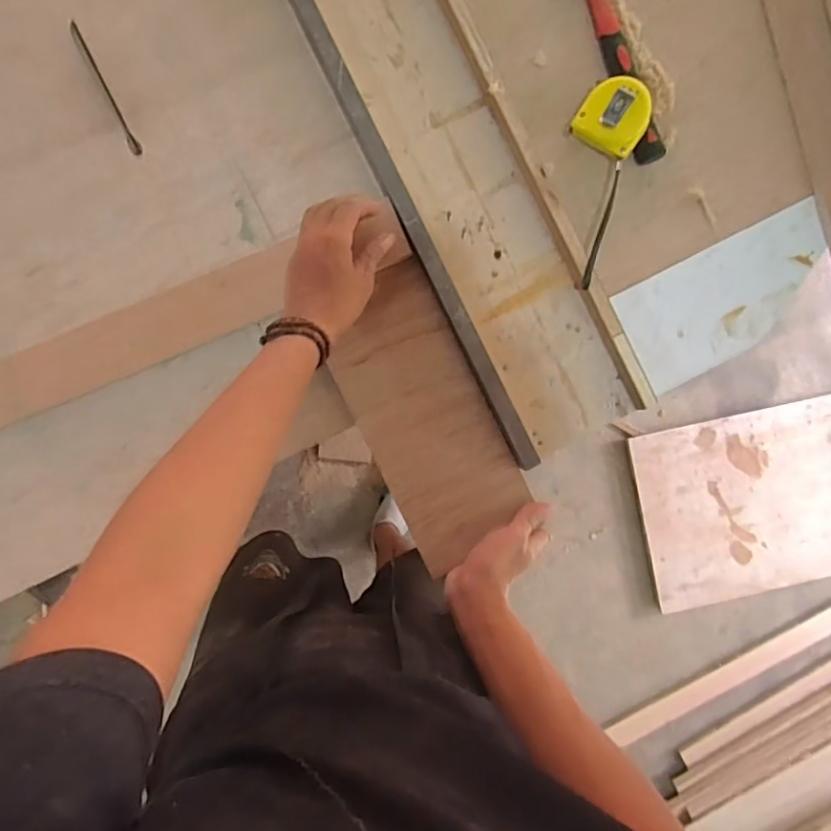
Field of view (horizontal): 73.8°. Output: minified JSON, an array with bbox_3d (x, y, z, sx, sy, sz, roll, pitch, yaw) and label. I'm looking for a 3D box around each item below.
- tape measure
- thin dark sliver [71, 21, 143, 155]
[{"bbox_3d":[0.177,-0.241,0.575,0.068,0.051,0.207,21,90,-2],"label":"tape measure"},{"bbox_3d":[-0.319,-0.337,0.571,0.012,0.005,0.141,-25,92,1],"label":"thin dark sliver"}]

